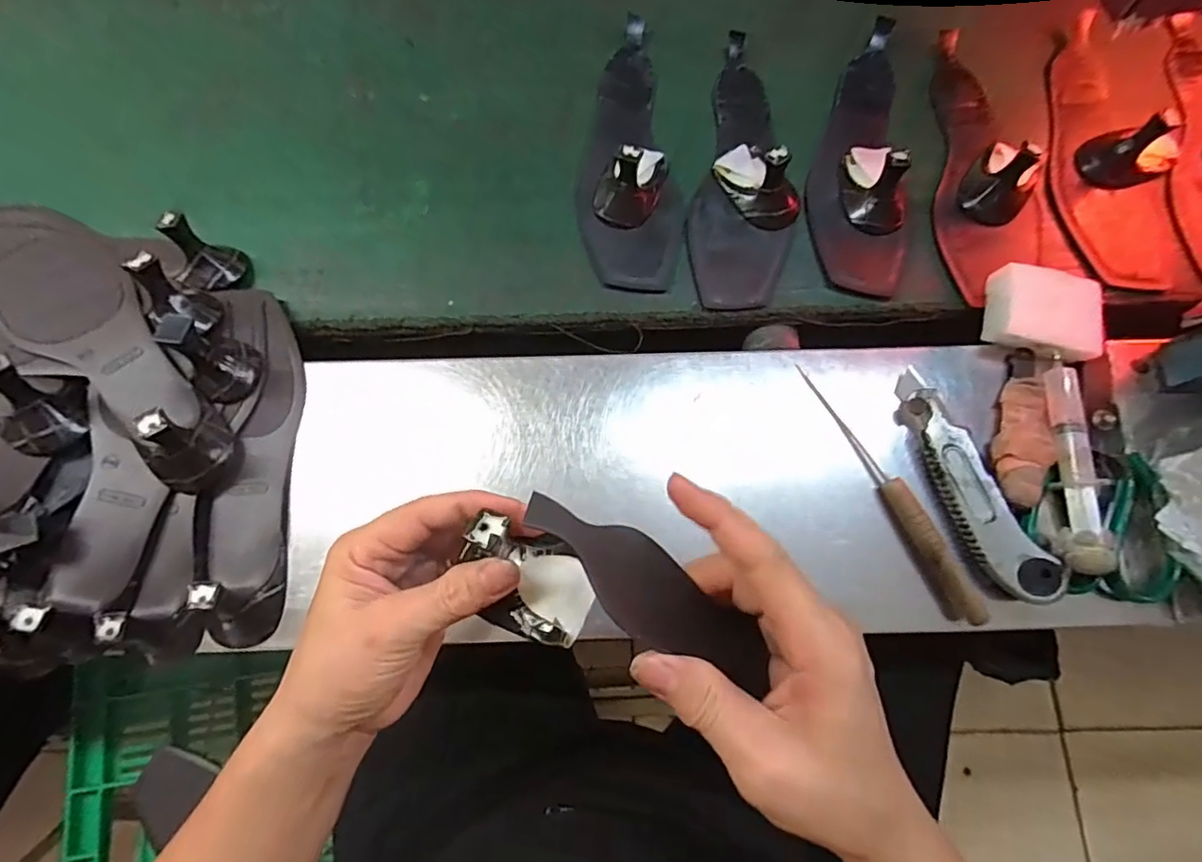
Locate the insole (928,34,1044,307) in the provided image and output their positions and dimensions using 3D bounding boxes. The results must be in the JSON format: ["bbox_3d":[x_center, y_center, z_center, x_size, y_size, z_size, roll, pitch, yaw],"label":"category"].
[{"bbox_3d":[0.323,-0.226,0.465,0.084,0.039,0.258,8,75,4],"label":"insole"}]

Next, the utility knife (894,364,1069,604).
[{"bbox_3d":[0.242,0.034,0.384,0.034,0.027,0.162,-22,74,-8],"label":"utility knife"}]

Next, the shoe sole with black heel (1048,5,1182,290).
[{"bbox_3d":[0.430,-0.243,0.479,0.097,0.056,0.271,11,75,3],"label":"shoe sole with black heel"}]

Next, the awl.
[{"bbox_3d":[0.192,0.039,0.386,0.018,0.017,0.187,-25,74,-8],"label":"awl"}]

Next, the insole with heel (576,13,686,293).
[{"bbox_3d":[0.022,-0.237,0.469,0.088,0.047,0.264,2,75,1],"label":"insole with heel"}]

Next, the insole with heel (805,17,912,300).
[{"bbox_3d":[0.213,-0.237,0.466,0.080,0.045,0.260,4,75,2],"label":"insole with heel"}]

